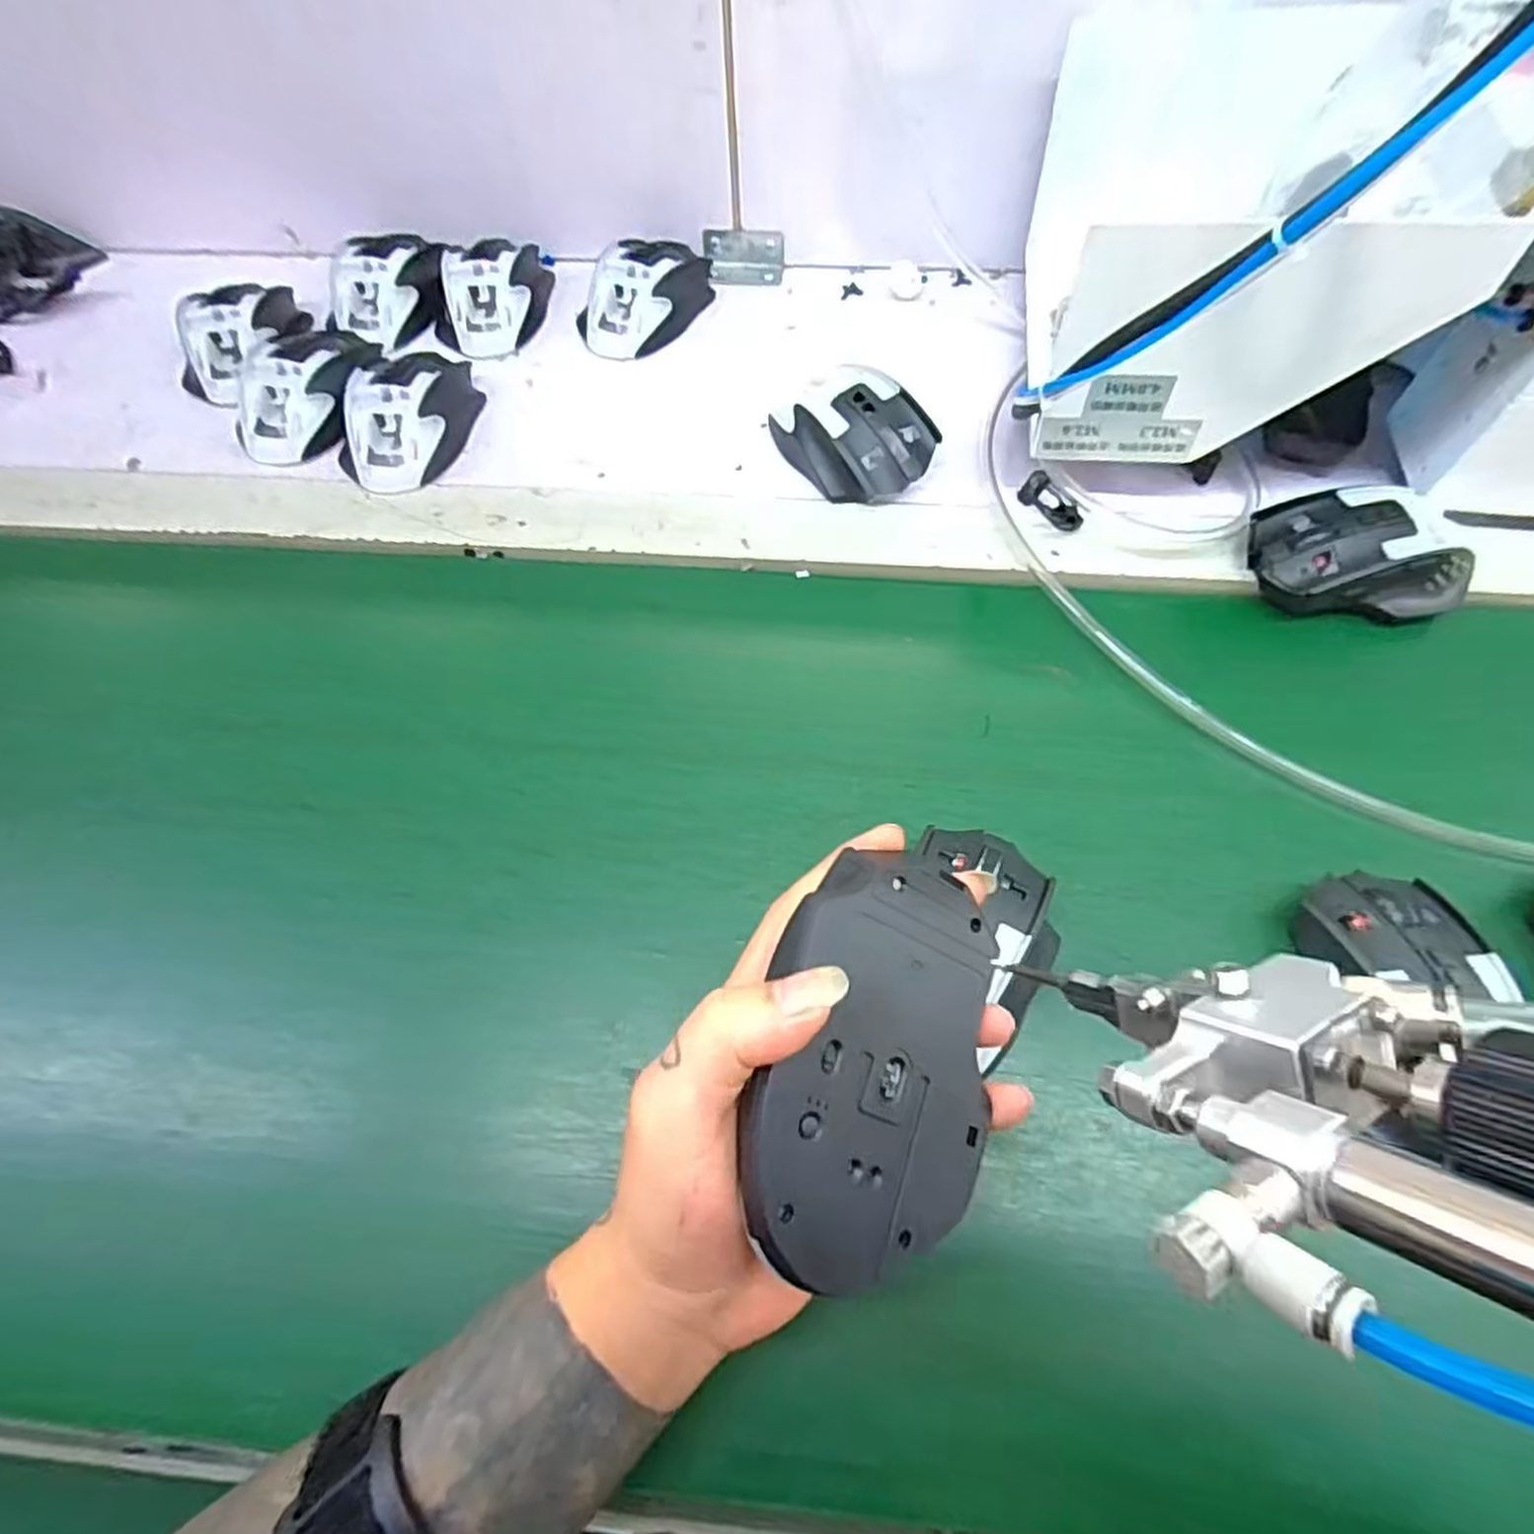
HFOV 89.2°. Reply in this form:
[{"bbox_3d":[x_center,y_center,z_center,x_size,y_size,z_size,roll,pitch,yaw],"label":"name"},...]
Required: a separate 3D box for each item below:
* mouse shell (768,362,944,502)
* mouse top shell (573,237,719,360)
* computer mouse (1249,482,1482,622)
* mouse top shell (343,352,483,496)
[{"bbox_3d":[0.047,-0.204,0.466,0.068,0.037,0.111,-37,67,-16],"label":"mouse shell"},{"bbox_3d":[-0.082,-0.332,0.542,0.064,0.034,0.109,31,67,17],"label":"mouse top shell"},{"bbox_3d":[0.314,-0.113,0.405,0.106,0.036,0.066,7,62,6],"label":"computer mouse"},{"bbox_3d":[-0.222,-0.222,0.483,0.064,0.033,0.110,16,64,10],"label":"mouse top shell"}]

